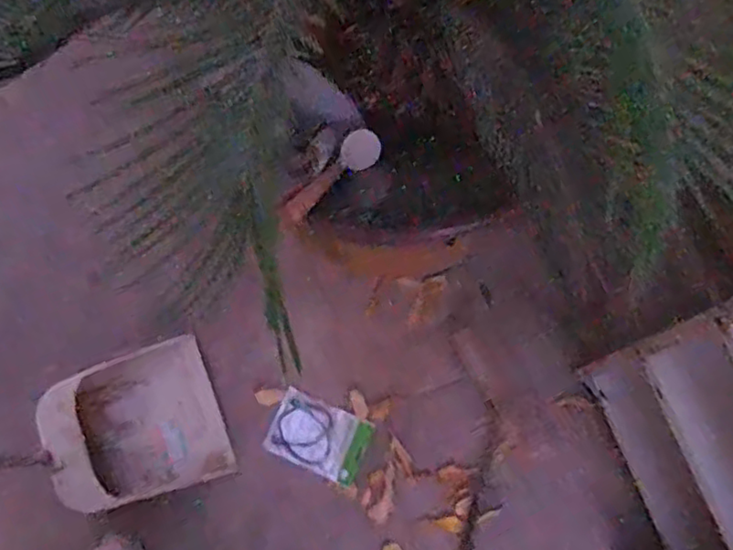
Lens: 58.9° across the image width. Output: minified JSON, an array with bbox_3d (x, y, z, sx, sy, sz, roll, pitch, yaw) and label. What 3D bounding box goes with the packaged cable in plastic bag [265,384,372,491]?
[{"bbox_3d":[-0.081,0.275,1.104,0.162,0.011,0.111,24,76,7],"label":"packaged cable in plastic bag"}]

